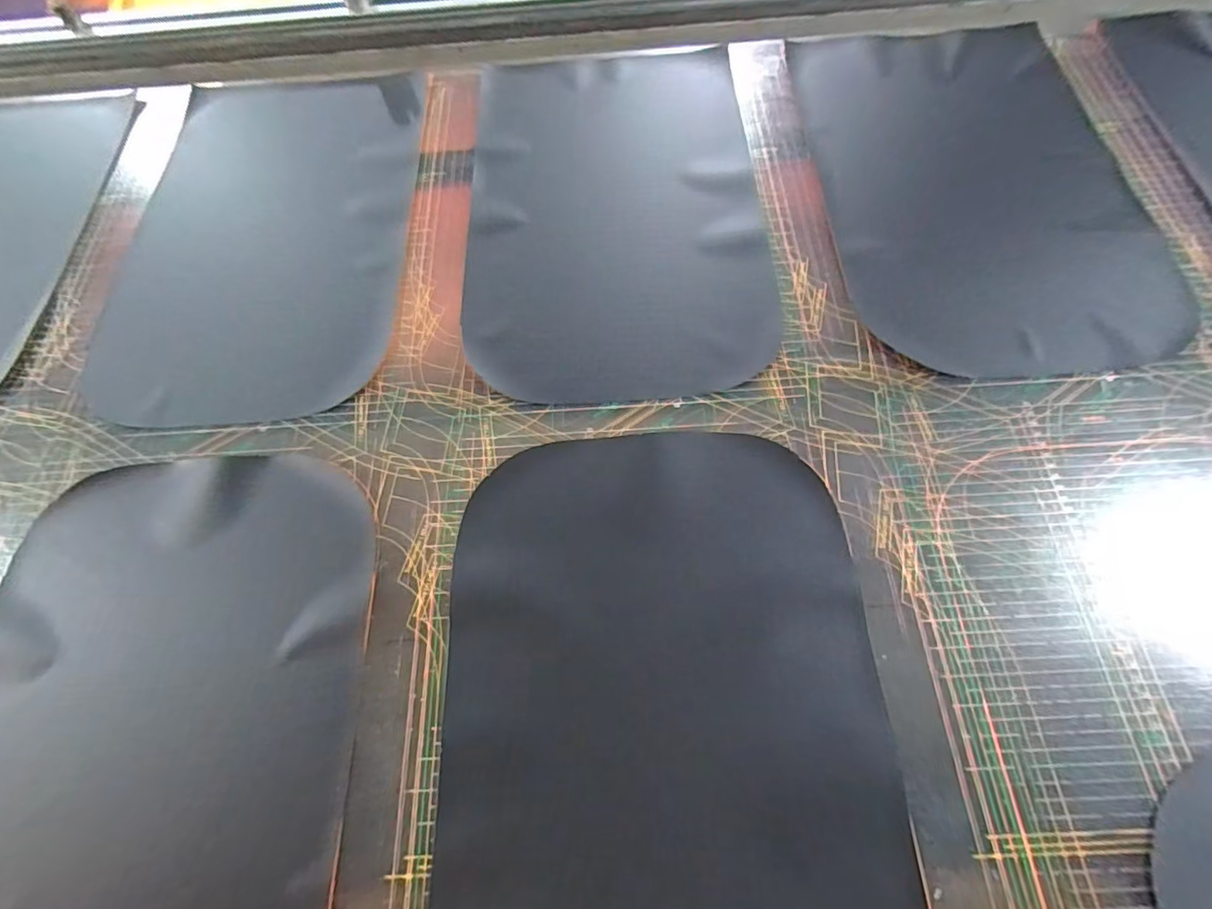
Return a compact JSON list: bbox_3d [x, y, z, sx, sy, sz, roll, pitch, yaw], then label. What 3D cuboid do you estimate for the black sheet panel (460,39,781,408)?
[{"bbox_3d":[0.009,-0.288,0.590,0.321,0.014,0.501,-2,68,1],"label":"black sheet panel"}]

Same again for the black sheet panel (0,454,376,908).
[{"bbox_3d":[-0.357,0.251,0.394,0.326,0.014,0.512,-3,68,1],"label":"black sheet panel"}]

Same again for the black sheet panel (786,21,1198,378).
[{"bbox_3d":[0.408,-0.313,0.592,0.322,0.018,0.510,-3,67,3],"label":"black sheet panel"}]

